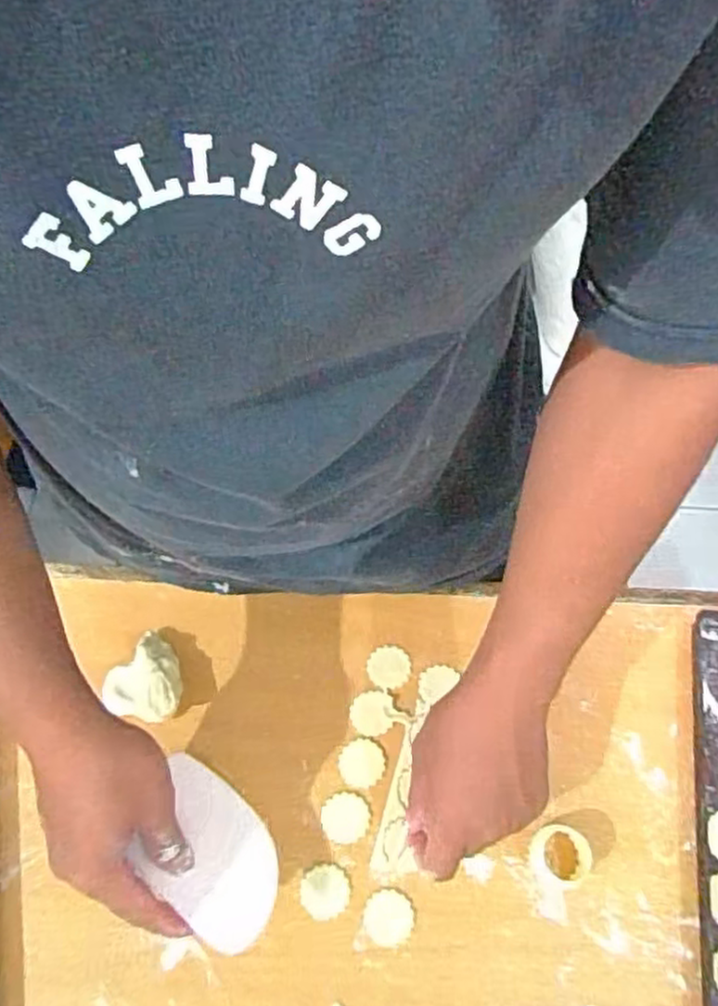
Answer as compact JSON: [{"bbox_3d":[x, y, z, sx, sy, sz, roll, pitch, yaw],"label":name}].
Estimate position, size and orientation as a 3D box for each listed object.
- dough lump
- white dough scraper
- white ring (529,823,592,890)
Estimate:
[{"bbox_3d":[-0.165,0.135,0.541,0.056,0.046,0.070,-28,66,-13],"label":"dough lump"},{"bbox_3d":[-0.096,0.224,0.457,0.112,0.006,0.078,48,40,3],"label":"white dough scraper"},{"bbox_3d":[0.140,0.246,0.493,0.038,0.016,0.041,0,63,0],"label":"white ring"}]

